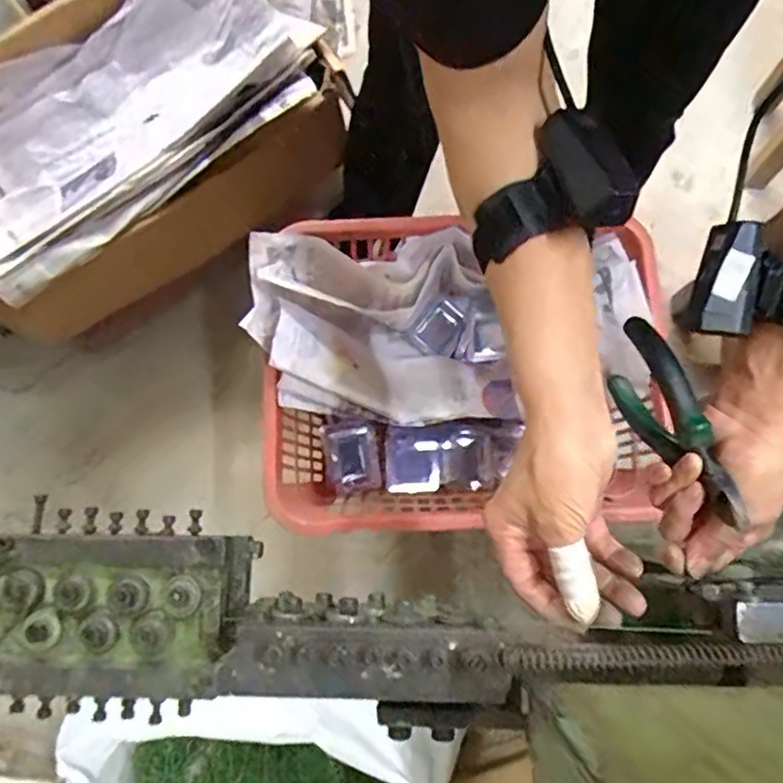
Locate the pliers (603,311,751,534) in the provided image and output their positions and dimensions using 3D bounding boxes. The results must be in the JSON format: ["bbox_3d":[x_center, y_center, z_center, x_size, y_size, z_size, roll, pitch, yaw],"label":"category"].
[{"bbox_3d":[0.189,0.019,0.424,0.032,0.054,0.148,-18,67,-2],"label":"pliers"}]

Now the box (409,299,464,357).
[{"bbox_3d":[0.063,-0.086,0.834,0.046,0.024,0.080,38,82,8],"label":"box"}]

